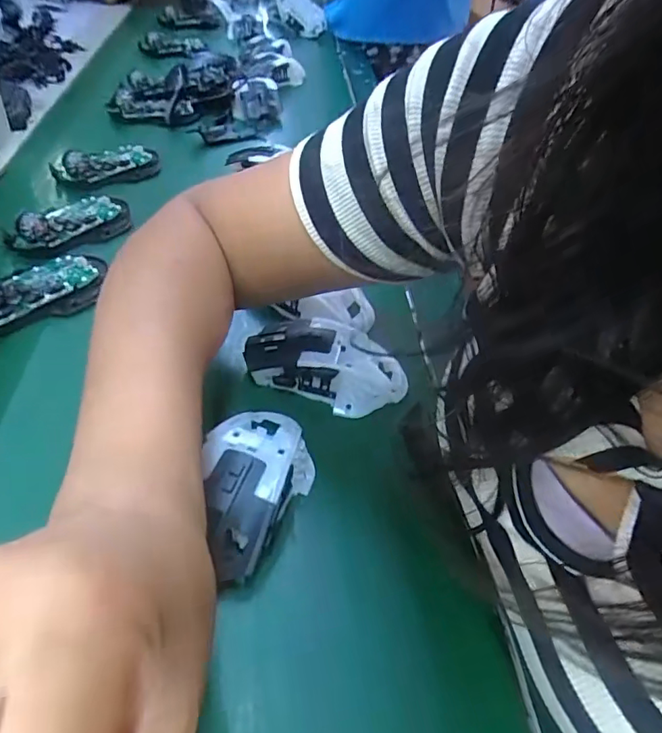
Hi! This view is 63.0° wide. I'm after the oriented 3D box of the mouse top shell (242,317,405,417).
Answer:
[{"bbox_3d":[-0.002,-0.002,0.386,0.114,0.039,0.061,18,44,8],"label":"mouse top shell"}]

